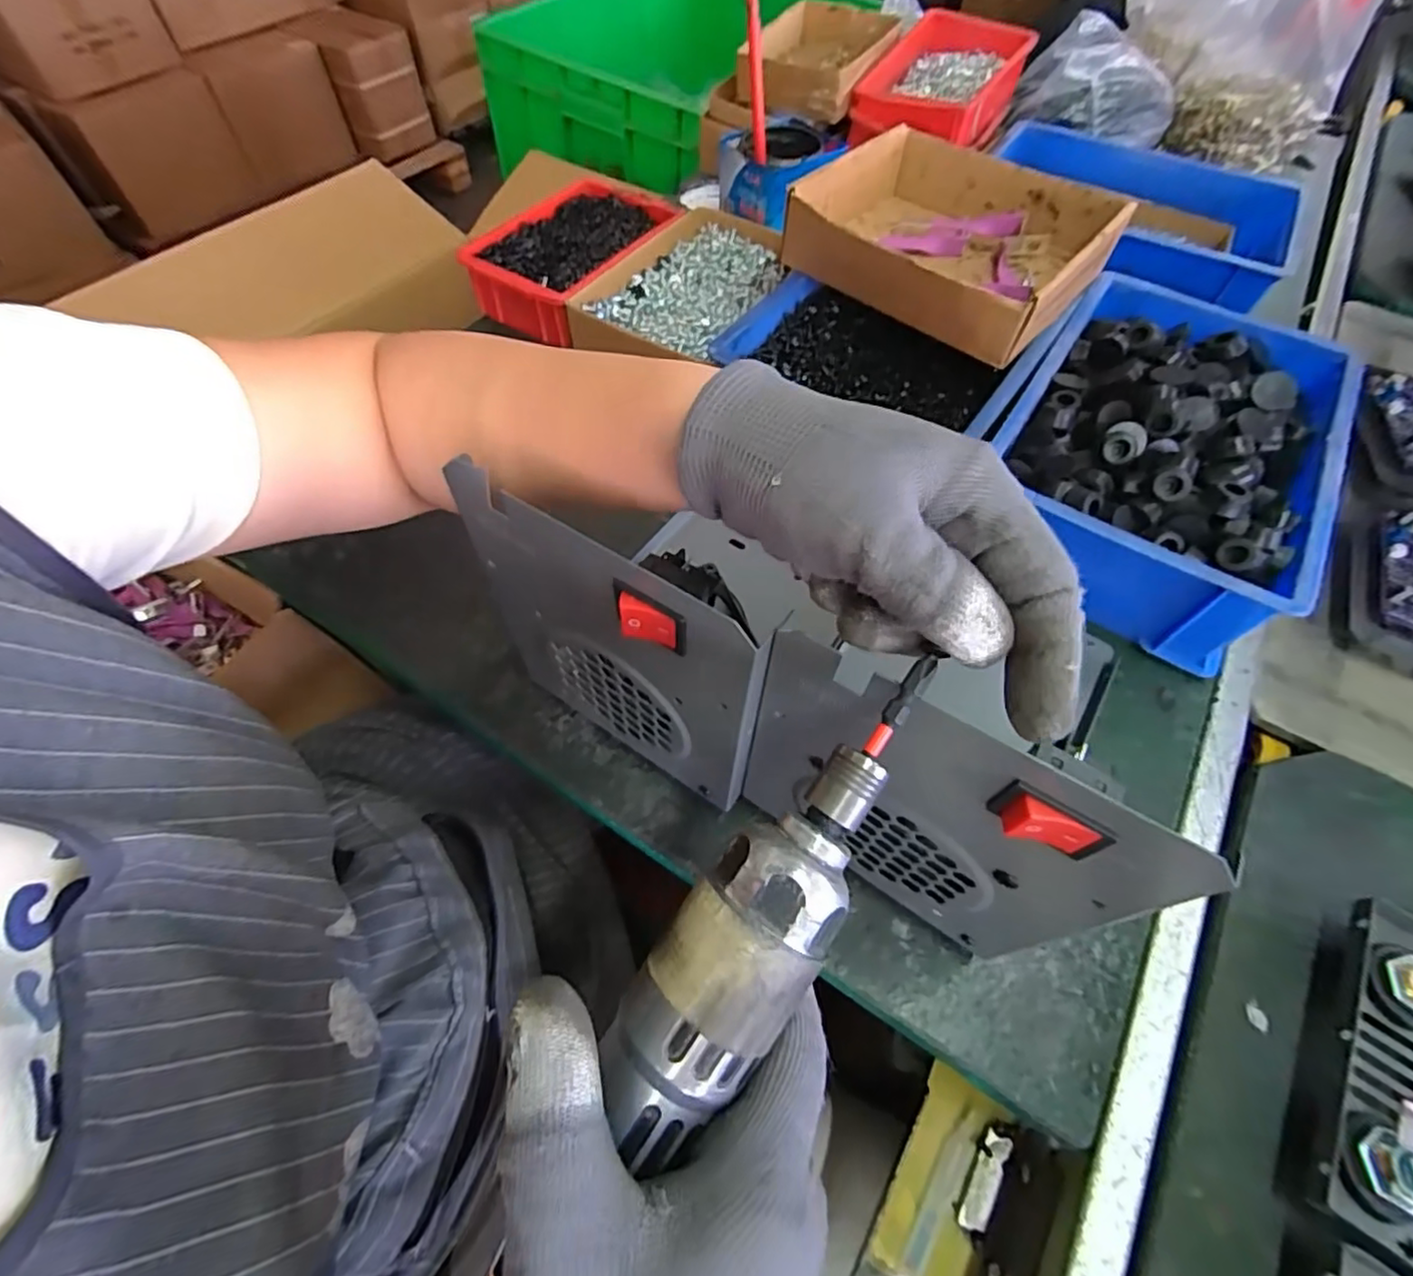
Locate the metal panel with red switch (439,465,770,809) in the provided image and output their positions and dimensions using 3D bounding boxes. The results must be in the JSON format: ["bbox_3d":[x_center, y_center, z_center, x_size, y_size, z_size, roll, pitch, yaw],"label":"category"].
[{"bbox_3d":[-0.047,0.015,0.306,0.155,0.185,0.010,30,62,17],"label":"metal panel with red switch"}]

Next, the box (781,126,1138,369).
[{"bbox_3d":[0.201,-0.331,0.517,0.212,0.051,0.183,36,63,19],"label":"box"}]

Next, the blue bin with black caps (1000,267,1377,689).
[{"bbox_3d":[0.341,-0.145,0.486,0.204,0.109,0.309,27,62,16],"label":"blue bin with black caps"}]

